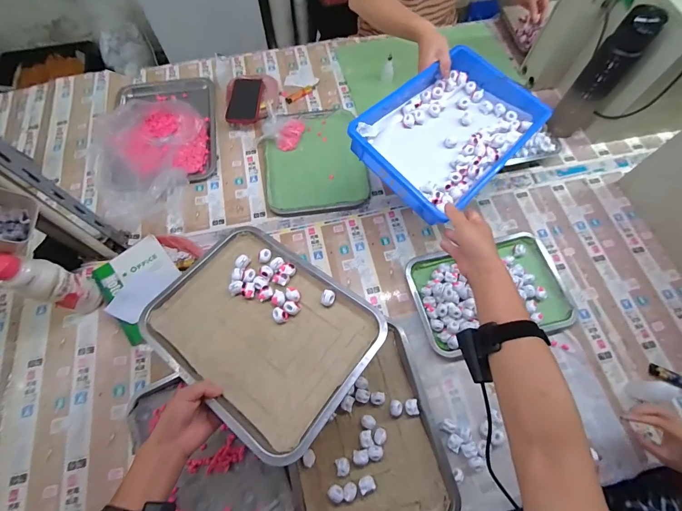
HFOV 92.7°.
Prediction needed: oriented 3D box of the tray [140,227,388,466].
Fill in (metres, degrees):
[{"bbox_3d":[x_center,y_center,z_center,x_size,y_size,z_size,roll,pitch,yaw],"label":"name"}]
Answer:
[{"bbox_3d":[-0.130,0.109,0.524,0.350,0.026,0.255,34,68,19],"label":"tray"}]

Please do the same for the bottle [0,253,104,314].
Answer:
[{"bbox_3d":[-0.509,0.055,0.585,0.072,0.217,0.063,21,70,7],"label":"bottle"}]

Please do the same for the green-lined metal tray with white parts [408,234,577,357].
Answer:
[{"bbox_3d":[0.308,0.070,0.670,0.314,0.033,0.204,-12,69,-6],"label":"green-lined metal tray with white parts"}]

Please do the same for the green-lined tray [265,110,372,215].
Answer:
[{"bbox_3d":[-0.065,-0.236,0.799,0.235,0.025,0.275,-9,69,-5],"label":"green-lined tray"}]

